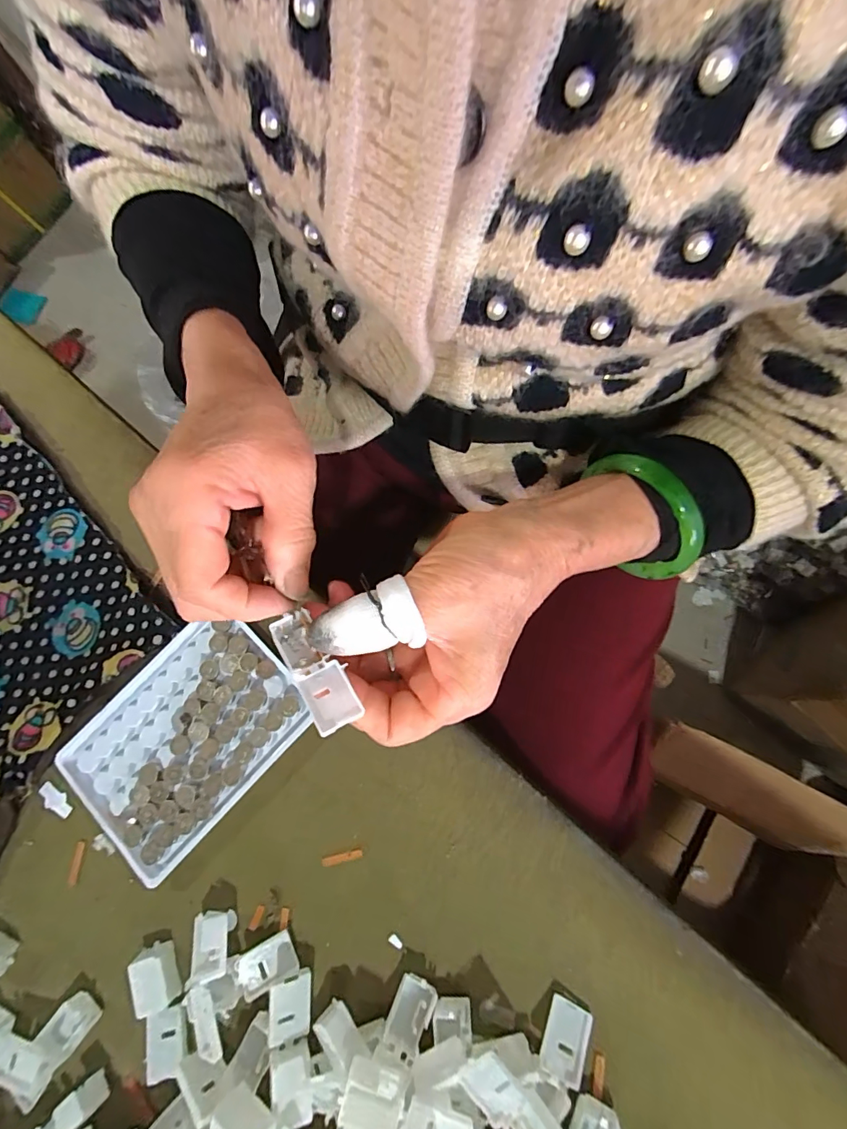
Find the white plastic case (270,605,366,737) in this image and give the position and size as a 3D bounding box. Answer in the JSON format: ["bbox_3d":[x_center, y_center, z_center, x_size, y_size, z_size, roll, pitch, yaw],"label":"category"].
[{"bbox_3d":[-0.046,0.045,0.193,0.019,0.011,0.055,-34,63,-9],"label":"white plastic case"}]

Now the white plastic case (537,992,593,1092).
[{"bbox_3d":[0.066,0.222,0.210,0.020,0.004,0.029,27,58,9],"label":"white plastic case"}]

